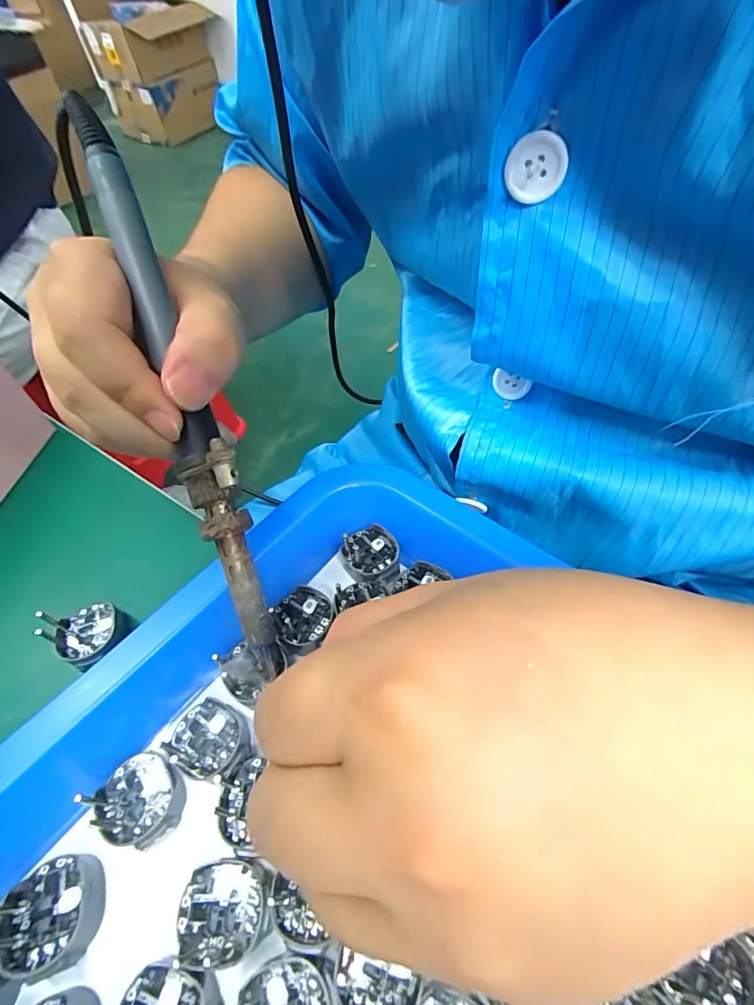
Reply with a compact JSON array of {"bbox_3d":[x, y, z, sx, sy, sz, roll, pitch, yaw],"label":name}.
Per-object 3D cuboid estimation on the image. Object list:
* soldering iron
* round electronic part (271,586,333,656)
[{"bbox_3d":[-0.074,-0.044,0.173,0.019,0.024,0.225,-19,89,-11],"label":"soldering iron"},{"bbox_3d":[-0.033,0.051,0.200,0.025,0.005,0.027,-1,55,1],"label":"round electronic part"}]

